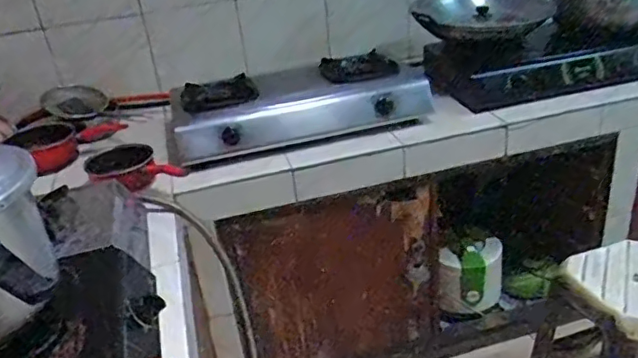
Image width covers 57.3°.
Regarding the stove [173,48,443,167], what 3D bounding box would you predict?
[{"bbox_3d":[-0.069,-0.214,1.554,0.678,0.133,0.386,-8,28,-4],"label":"stove"}]

